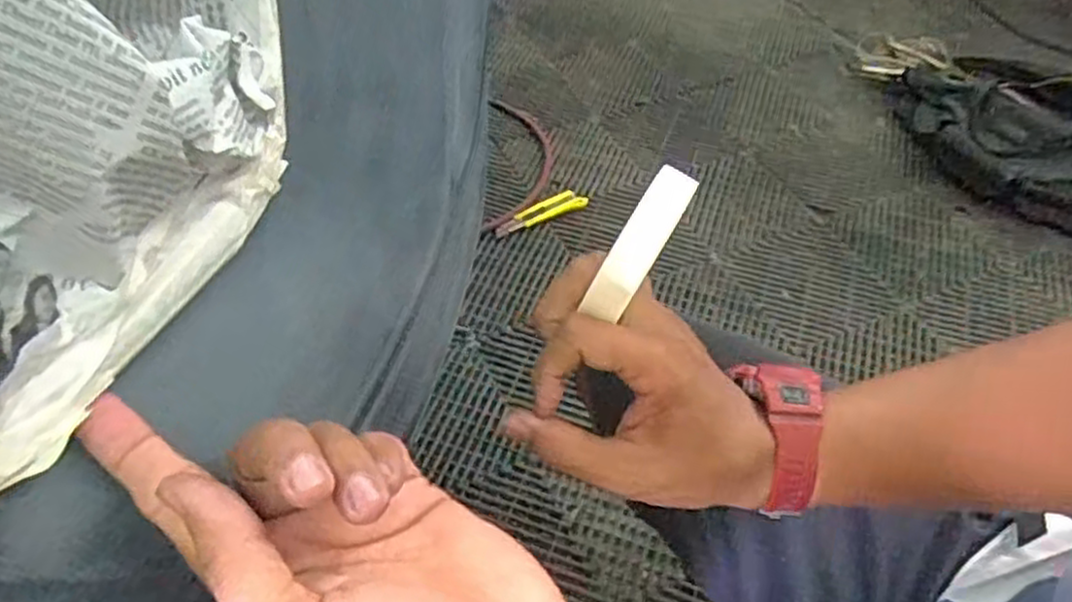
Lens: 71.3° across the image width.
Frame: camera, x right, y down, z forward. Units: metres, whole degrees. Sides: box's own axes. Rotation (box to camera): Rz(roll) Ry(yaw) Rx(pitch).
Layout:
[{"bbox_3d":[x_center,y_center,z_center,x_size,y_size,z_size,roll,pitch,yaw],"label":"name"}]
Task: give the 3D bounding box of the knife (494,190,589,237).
[{"bbox_3d":[0.005,-0.148,1.228,0.175,0.016,0.043,-23,54,-21],"label":"knife"}]

